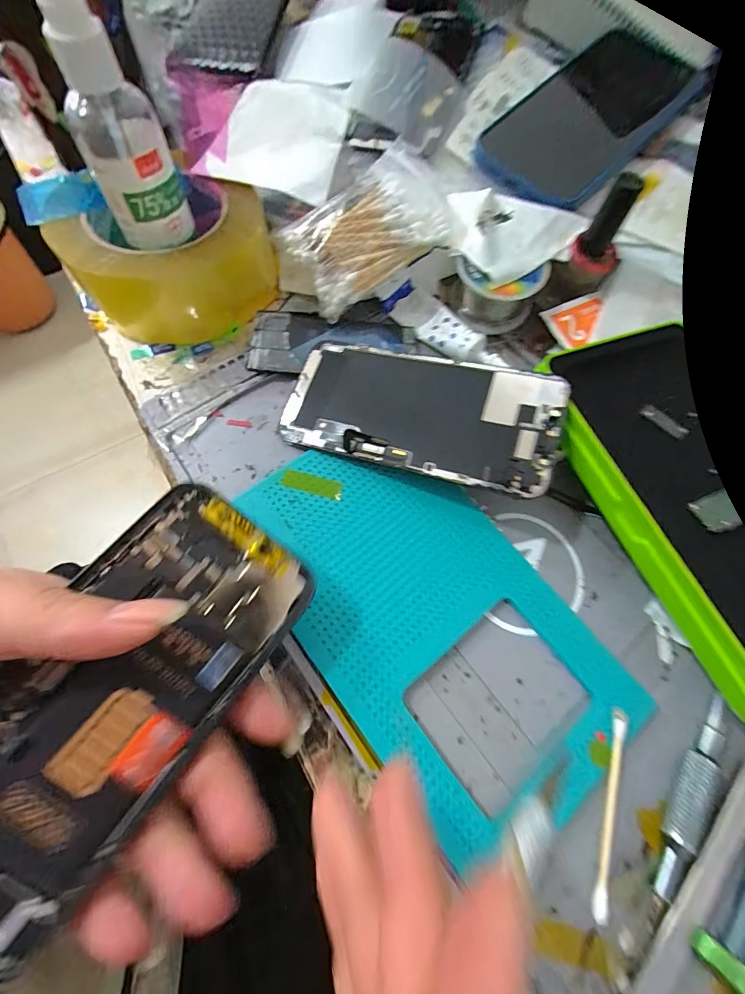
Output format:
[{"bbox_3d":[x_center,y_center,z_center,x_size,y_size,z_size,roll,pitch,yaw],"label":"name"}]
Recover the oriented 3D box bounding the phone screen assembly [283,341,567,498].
[{"bbox_3d":[0.022,-0.047,0.203,0.142,0.008,0.066,15,74,16],"label":"phone screen assembly"}]

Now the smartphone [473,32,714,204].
[{"bbox_3d":[0.144,-0.255,0.258,0.081,0.012,0.143,44,88,6],"label":"smartphone"}]

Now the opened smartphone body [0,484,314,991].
[{"bbox_3d":[-0.090,0.067,0.133,0.070,0.005,0.145,39,68,-3],"label":"opened smartphone body"}]

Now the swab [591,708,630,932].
[{"bbox_3d":[0.096,0.125,0.155,0.006,0.005,0.073,17,67,4],"label":"swab"}]

